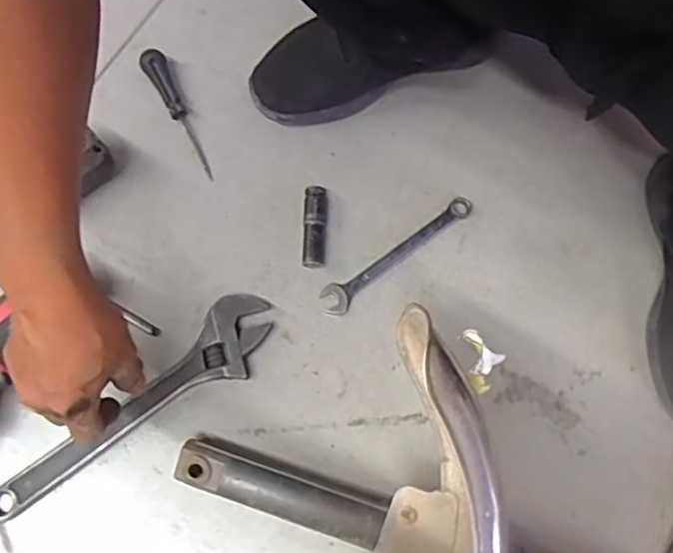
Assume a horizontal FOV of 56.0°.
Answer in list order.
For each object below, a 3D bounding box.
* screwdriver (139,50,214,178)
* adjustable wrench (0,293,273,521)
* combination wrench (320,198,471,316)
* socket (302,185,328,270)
[{"bbox_3d":[-0.161,-0.167,0.644,0.026,0.017,0.149,-27,78,-7],"label":"screwdriver"},{"bbox_3d":[-0.183,0.120,0.578,0.292,0.014,0.063,-37,79,-7],"label":"adjustable wrench"},{"bbox_3d":[0.062,-0.021,0.617,0.176,0.008,0.029,-34,79,-9],"label":"combination wrench"},{"bbox_3d":[-0.021,-0.048,0.620,0.022,0.019,0.080,3,76,0],"label":"socket"}]

